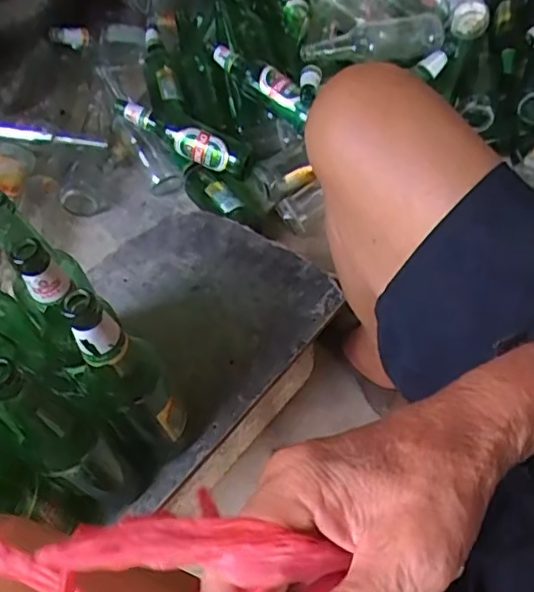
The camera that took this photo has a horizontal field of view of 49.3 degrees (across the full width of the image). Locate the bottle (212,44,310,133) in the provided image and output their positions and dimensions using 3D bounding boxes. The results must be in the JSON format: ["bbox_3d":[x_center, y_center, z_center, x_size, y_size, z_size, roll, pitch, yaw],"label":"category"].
[{"bbox_3d":[-0.011,-0.394,1.050,0.055,0.070,0.244,-36,62,-17],"label":"bottle"}]

